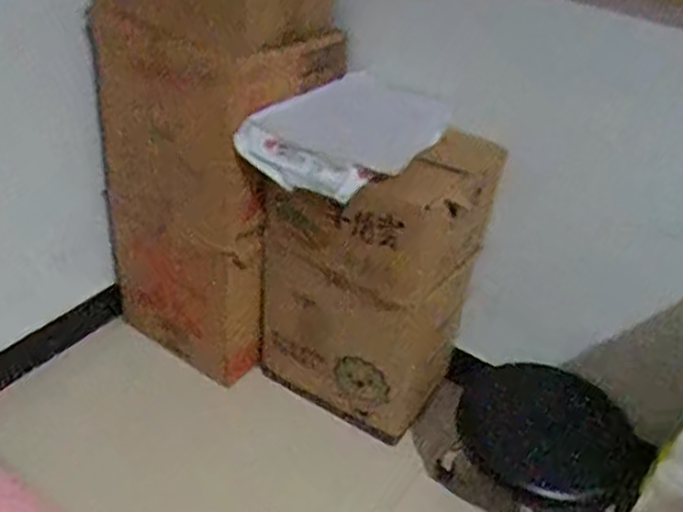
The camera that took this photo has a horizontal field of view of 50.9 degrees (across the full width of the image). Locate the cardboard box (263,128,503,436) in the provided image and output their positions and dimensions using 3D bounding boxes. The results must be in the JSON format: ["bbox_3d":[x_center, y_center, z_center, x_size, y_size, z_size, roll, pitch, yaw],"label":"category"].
[{"bbox_3d":[0.058,0.045,1.386,0.383,0.556,0.251,20,38,18],"label":"cardboard box"}]

